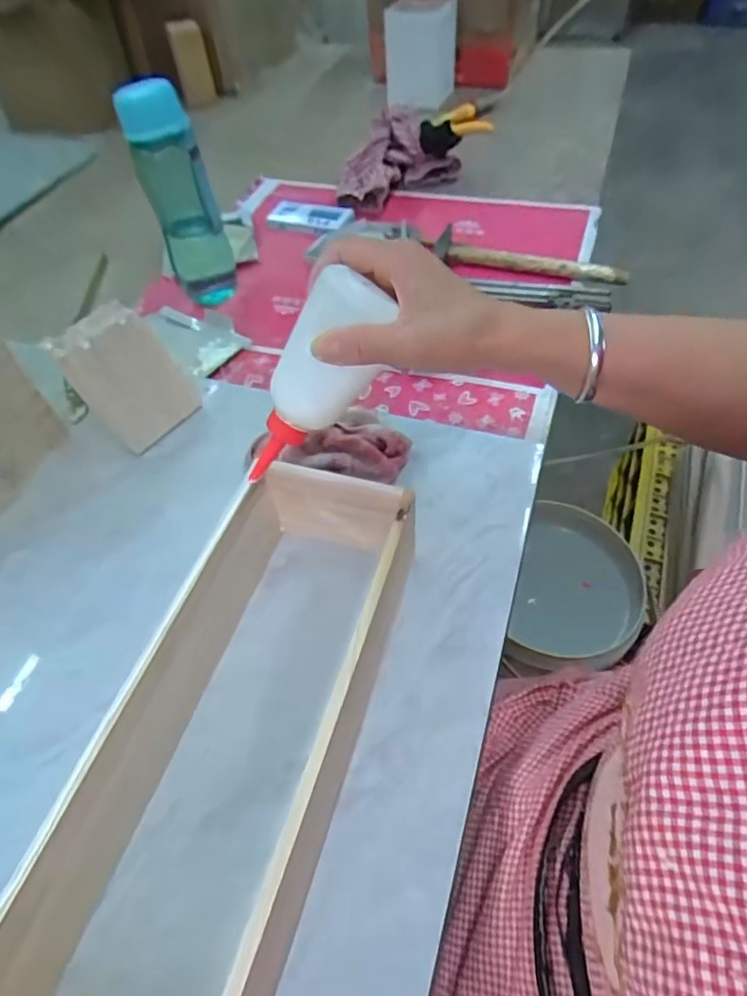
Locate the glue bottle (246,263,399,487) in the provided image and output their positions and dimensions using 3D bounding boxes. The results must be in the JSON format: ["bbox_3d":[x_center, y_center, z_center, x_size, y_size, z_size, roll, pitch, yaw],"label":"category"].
[{"bbox_3d":[-0.043,-0.067,0.360,0.046,0.151,0.048,1,40,-43],"label":"glue bottle"}]

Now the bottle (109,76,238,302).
[{"bbox_3d":[-0.224,-0.349,0.657,0.073,0.238,0.066,-20,53,-11],"label":"bottle"}]

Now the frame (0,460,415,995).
[{"bbox_3d":[-0.078,0.138,0.344,0.131,0.090,0.335,11,54,14],"label":"frame"}]

